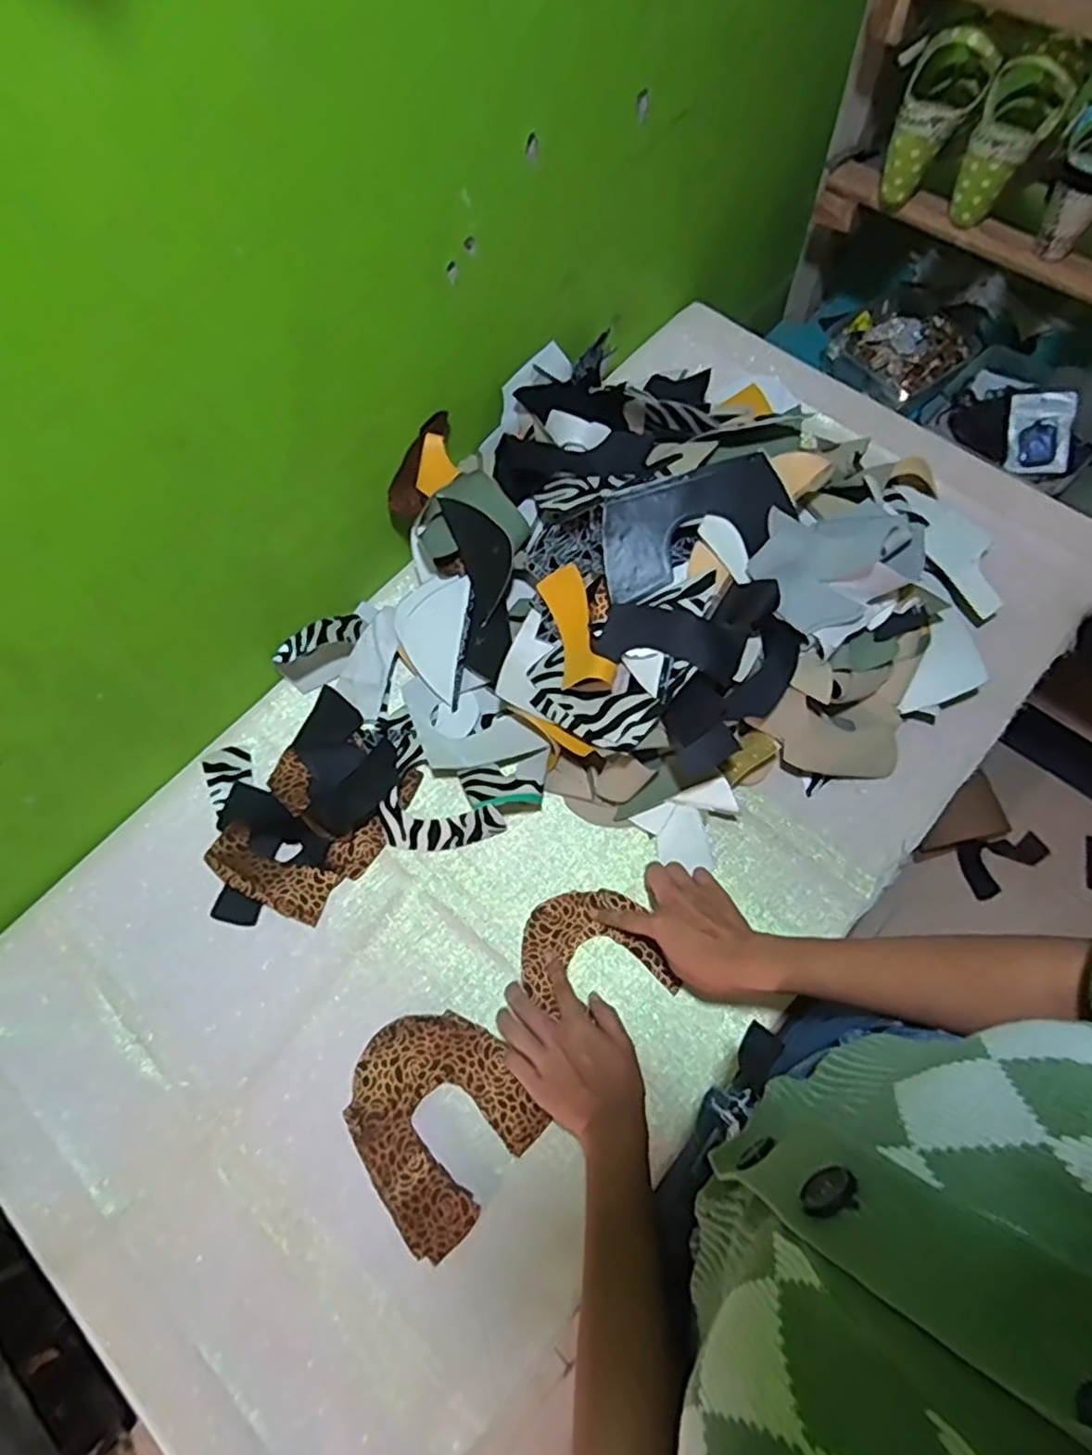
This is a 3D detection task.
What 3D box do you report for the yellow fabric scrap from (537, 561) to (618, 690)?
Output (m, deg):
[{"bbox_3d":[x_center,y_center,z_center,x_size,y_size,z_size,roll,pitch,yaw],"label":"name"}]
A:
[{"bbox_3d":[0.026,-0.091,0.641,0.017,0.057,0.124,6,57,-40],"label":"yellow fabric scrap"}]

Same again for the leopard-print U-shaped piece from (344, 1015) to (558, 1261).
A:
[{"bbox_3d":[-0.096,0.333,0.590,0.143,0.019,0.161,-42,72,-12],"label":"leopard-print U-shaped piece"}]

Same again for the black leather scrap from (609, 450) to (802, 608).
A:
[{"bbox_3d":[0.134,-0.182,0.614,0.174,0.009,0.086,-20,98,0],"label":"black leather scrap"}]

